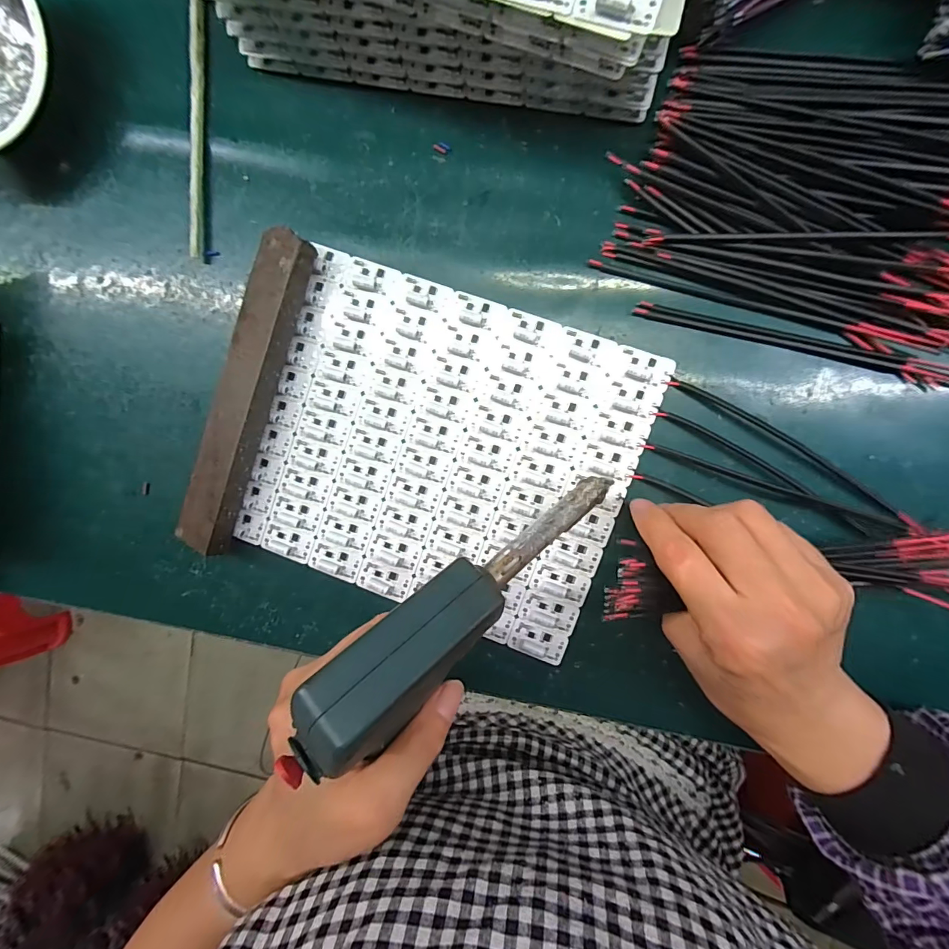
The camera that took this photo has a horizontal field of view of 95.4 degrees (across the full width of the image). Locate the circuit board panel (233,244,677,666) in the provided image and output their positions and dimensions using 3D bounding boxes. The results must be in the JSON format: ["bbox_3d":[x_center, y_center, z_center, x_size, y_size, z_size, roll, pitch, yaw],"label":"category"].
[{"bbox_3d":[-0.020,-0.013,0.271,0.224,0.010,0.193,20,97,5],"label":"circuit board panel"}]

